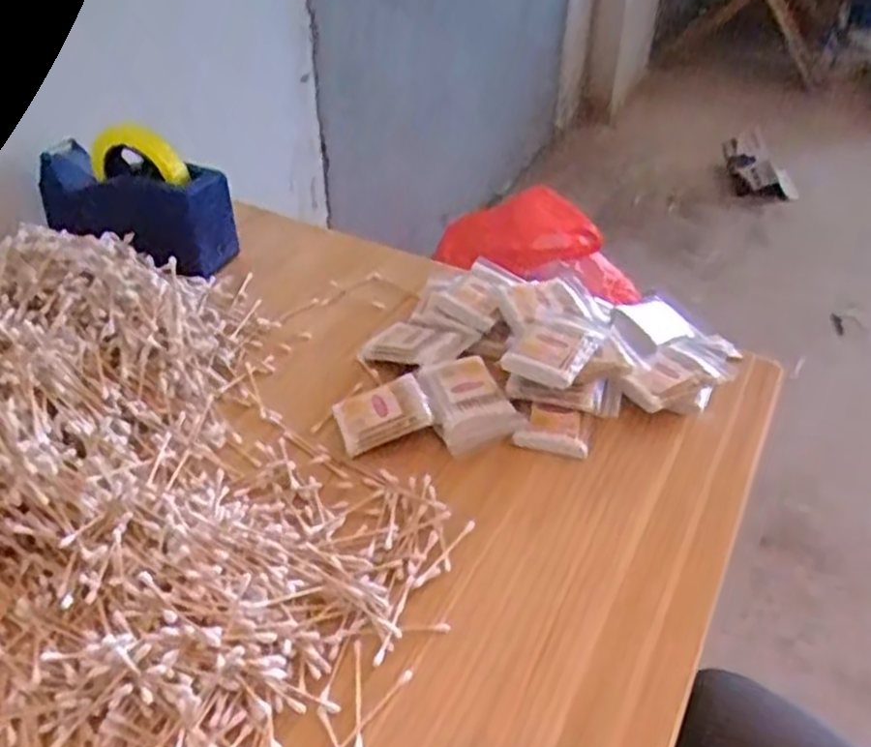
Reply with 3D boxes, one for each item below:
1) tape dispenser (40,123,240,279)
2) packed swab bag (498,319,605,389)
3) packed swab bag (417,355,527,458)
[{"bbox_3d":[-0.331,-0.190,0.838,0.220,0.137,0.090,19,42,21],"label":"tape dispenser"},{"bbox_3d":[0.103,-0.020,0.676,0.062,0.019,0.082,19,42,21],"label":"packed swab bag"},{"bbox_3d":[0.029,0.025,0.662,0.065,0.031,0.083,-14,41,-18],"label":"packed swab bag"}]

